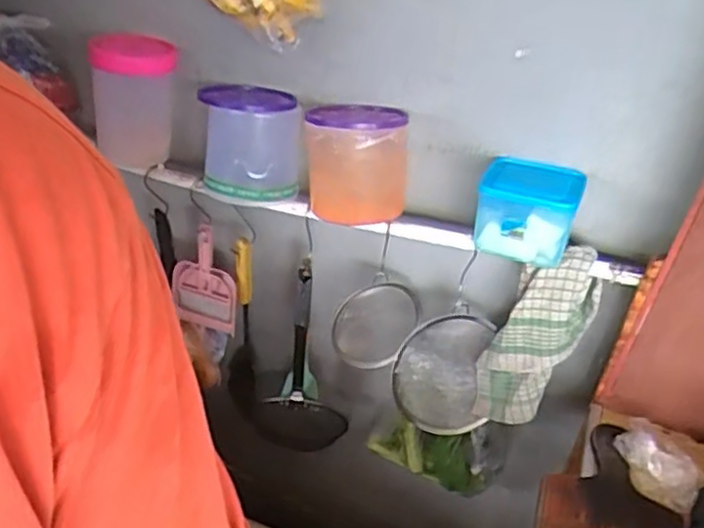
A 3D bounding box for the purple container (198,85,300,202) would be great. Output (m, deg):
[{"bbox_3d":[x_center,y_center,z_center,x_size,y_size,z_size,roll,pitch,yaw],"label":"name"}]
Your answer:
[{"bbox_3d":[-0.146,-0.179,1.007,0.141,0.129,0.140,2,34,-5],"label":"purple container"}]

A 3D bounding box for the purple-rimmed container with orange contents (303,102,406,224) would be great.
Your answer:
[{"bbox_3d":[0.004,-0.149,0.967,0.137,0.136,0.145,2,34,-6],"label":"purple-rimmed container with orange contents"}]

